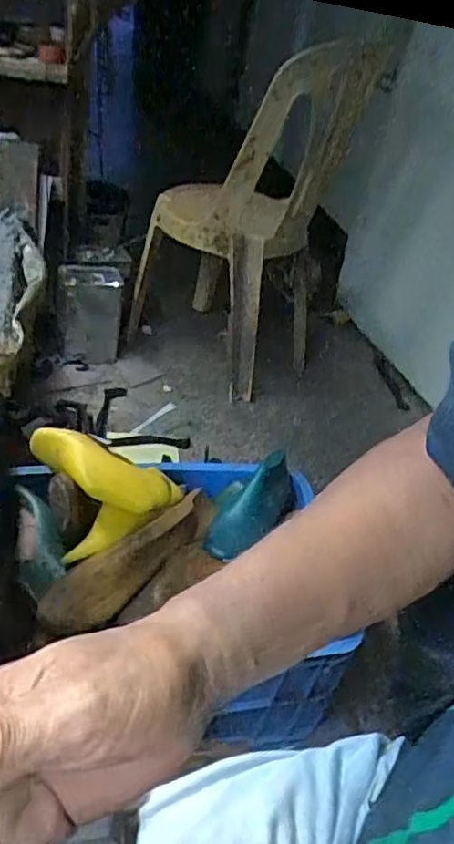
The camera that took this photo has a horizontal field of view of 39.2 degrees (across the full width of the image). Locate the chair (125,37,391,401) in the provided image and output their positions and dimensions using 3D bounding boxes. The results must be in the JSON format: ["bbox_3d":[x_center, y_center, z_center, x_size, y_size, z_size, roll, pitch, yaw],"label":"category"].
[{"bbox_3d":[0.008,-0.504,1.590,0.434,0.768,0.428,30,40,22],"label":"chair"}]

